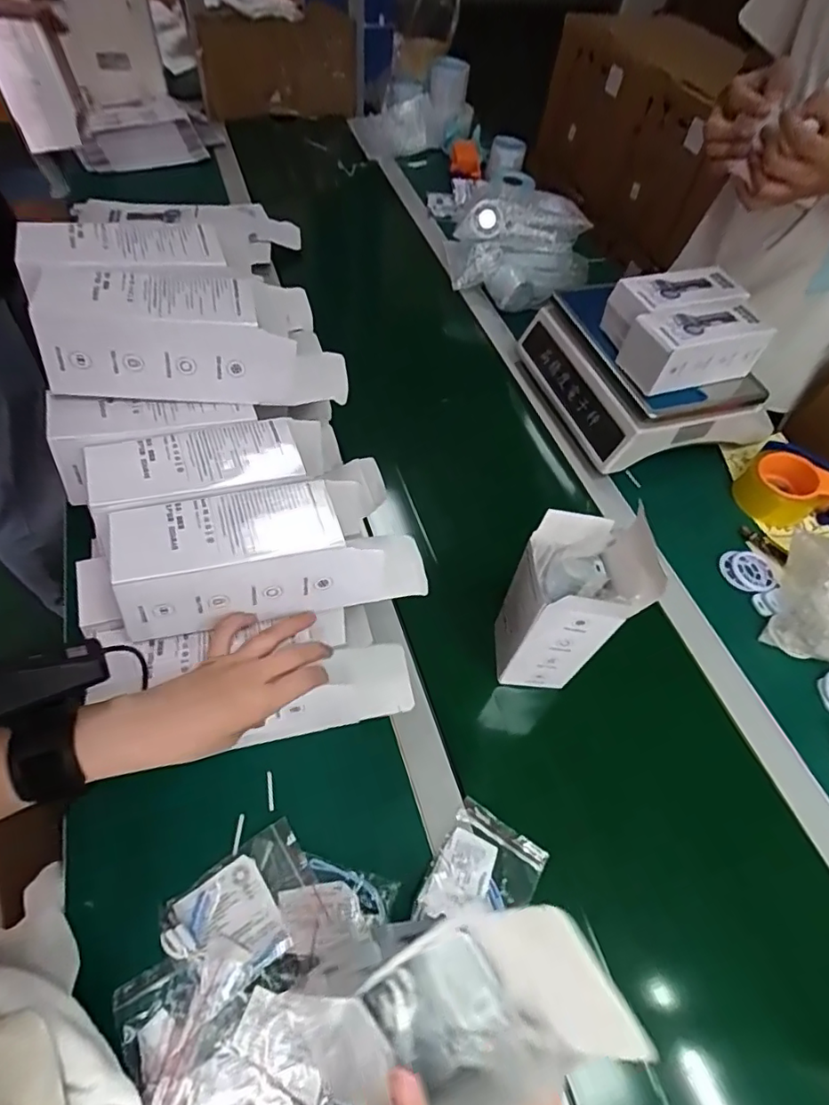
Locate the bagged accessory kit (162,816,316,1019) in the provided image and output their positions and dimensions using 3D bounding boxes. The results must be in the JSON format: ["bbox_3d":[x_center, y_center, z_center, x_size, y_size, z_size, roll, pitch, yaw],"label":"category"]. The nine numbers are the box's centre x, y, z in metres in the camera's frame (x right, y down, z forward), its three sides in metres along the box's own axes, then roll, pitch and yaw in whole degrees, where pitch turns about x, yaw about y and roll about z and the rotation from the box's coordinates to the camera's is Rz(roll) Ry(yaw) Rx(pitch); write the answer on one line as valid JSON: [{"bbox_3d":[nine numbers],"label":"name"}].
[{"bbox_3d":[-0.136,0.291,0.451,0.114,0.011,0.086,-30,64,-23],"label":"bagged accessory kit"}]

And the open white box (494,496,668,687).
[{"bbox_3d":[0.139,0.047,0.531,0.089,0.208,0.088,1,56,-4],"label":"open white box"}]

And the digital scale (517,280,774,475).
[{"bbox_3d":[0.320,-0.266,0.806,0.227,0.103,0.278,-15,59,-15],"label":"digital scale"}]

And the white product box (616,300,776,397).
[{"bbox_3d":[0.354,-0.262,0.705,0.162,0.069,0.087,-14,59,-14],"label":"white product box"}]

